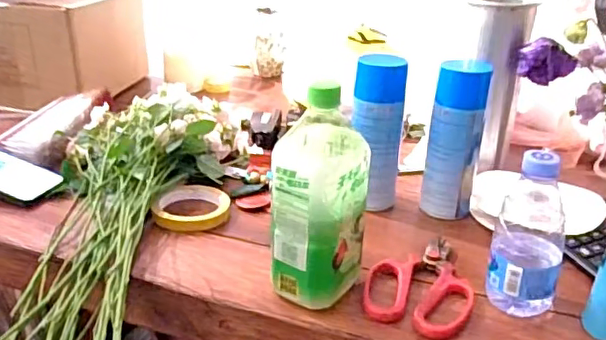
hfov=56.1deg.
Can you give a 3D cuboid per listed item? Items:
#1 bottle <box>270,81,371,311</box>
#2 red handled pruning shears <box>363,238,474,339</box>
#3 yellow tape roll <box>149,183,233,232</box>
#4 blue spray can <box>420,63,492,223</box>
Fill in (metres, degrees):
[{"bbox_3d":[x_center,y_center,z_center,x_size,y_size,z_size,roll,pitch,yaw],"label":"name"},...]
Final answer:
[{"bbox_3d":[0.015,0.031,0.545,0.071,0.207,0.077,19,32,31],"label":"bottle"},{"bbox_3d":[0.124,0.115,0.599,0.104,0.017,0.152,9,28,14],"label":"red handled pruning shears"},{"bbox_3d":[-0.140,0.045,0.723,0.093,0.020,0.097,1,27,-1],"label":"yellow tape roll"},{"bbox_3d":[0.191,-0.039,0.717,0.063,0.186,0.068,9,28,14],"label":"blue spray can"}]

